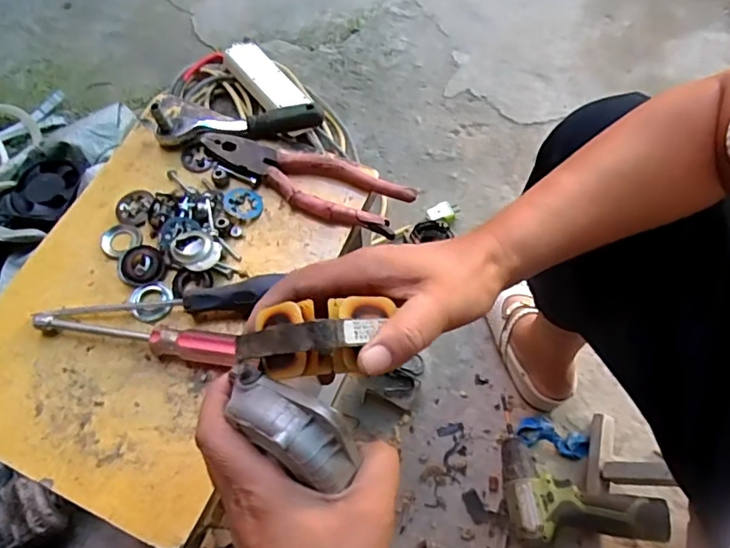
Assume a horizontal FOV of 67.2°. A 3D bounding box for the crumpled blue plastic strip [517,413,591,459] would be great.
[{"bbox_3d":[0.277,0.238,0.808,0.100,0.012,0.047,16,67,8],"label":"crumpled blue plastic strip"}]

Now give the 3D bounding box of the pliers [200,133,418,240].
[{"bbox_3d":[-0.054,-0.085,0.473,0.191,0.018,0.054,23,68,10],"label":"pliers"}]

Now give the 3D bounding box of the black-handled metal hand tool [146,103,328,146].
[{"bbox_3d":[-0.113,-0.141,0.495,0.146,0.031,0.024,-5,66,-2],"label":"black-handled metal hand tool"}]

